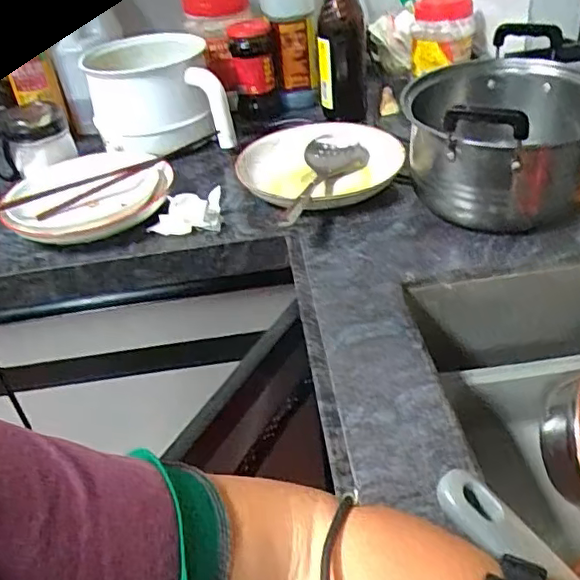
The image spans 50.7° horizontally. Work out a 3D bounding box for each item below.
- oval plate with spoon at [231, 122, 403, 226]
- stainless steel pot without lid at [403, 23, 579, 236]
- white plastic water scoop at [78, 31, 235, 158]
[{"bbox_3d":[0.035,-0.151,0.770,0.208,0.046,0.203,-2,37,7],"label":"oval plate with spoon"},{"bbox_3d":[0.229,-0.164,0.662,0.197,0.160,0.241,8,39,19],"label":"stainless steel pot without lid"},{"bbox_3d":[-0.189,-0.277,0.859,0.187,0.119,0.159,-12,37,-7],"label":"white plastic water scoop"}]

